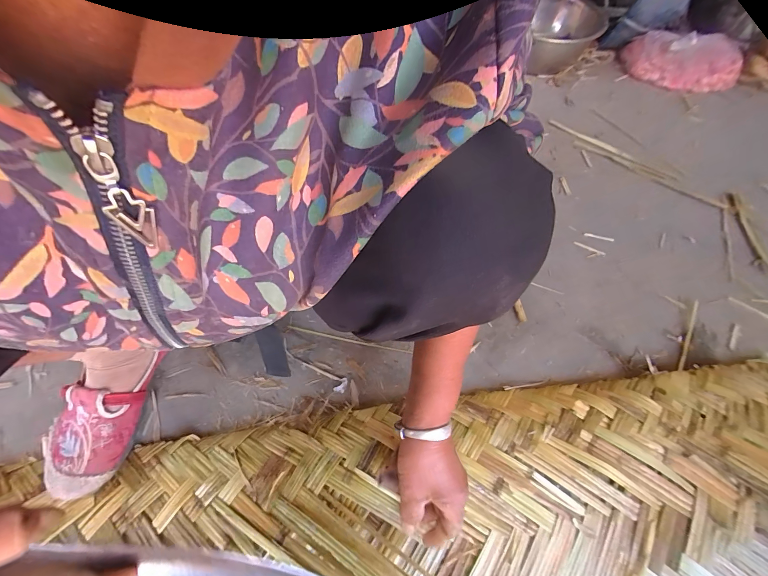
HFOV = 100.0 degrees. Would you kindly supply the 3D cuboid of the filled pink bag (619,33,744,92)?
[{"bbox_3d":[0.928,-0.695,1.006,0.318,0.104,0.199,4,55,0],"label":"filled pink bag"}]

